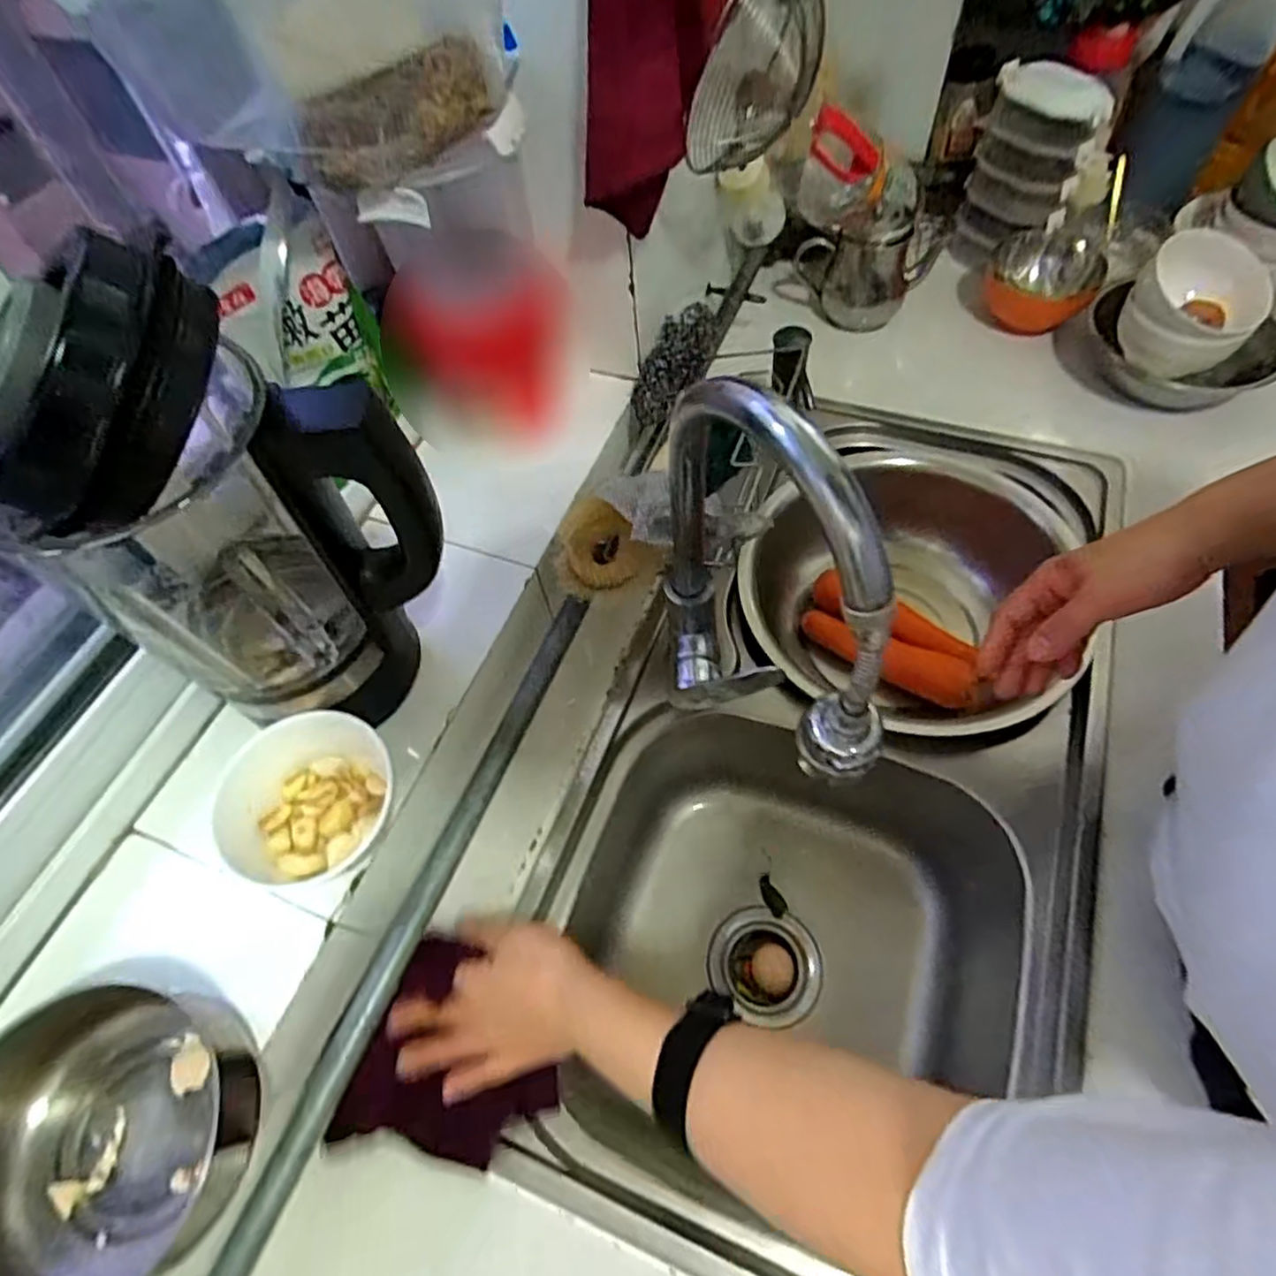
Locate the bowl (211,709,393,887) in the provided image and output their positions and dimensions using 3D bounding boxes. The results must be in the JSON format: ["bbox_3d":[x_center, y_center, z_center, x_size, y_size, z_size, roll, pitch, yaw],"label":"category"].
[{"bbox_3d":[-0.215,0.114,0.473,0.110,0.072,0.101,-2,59,3],"label":"bowl"}]

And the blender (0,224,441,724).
[{"bbox_3d":[-0.217,-0.071,0.406,0.166,0.284,0.116,-28,61,-12],"label":"blender"}]

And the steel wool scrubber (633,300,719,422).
[{"bbox_3d":[0.032,-0.263,0.668,0.047,0.033,0.128,25,78,18],"label":"steel wool scrubber"}]

